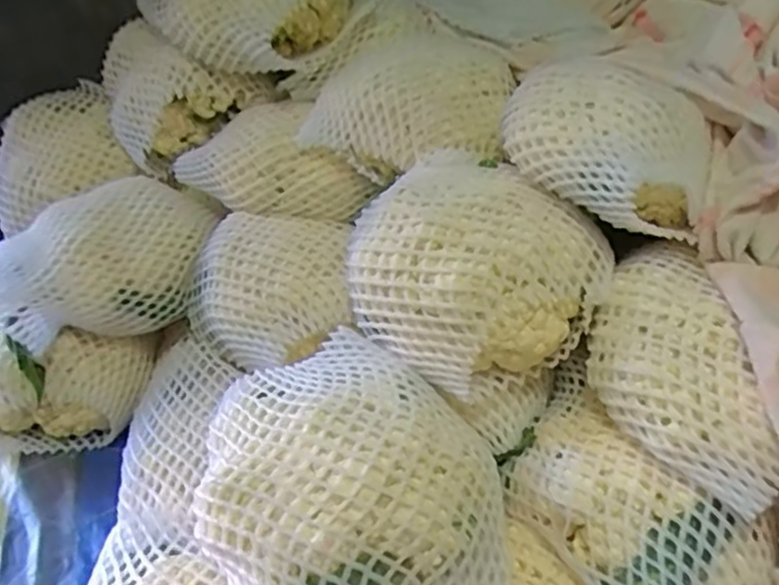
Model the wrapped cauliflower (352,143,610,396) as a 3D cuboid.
[{"bbox_3d":[0.057,-0.026,0.557,0.217,0.119,0.157,28,41,29],"label":"wrapped cauliflower"}]

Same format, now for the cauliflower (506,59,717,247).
[{"bbox_3d":[0.172,-0.122,0.538,0.125,0.094,0.173,-9,37,-18],"label":"cauliflower"}]

